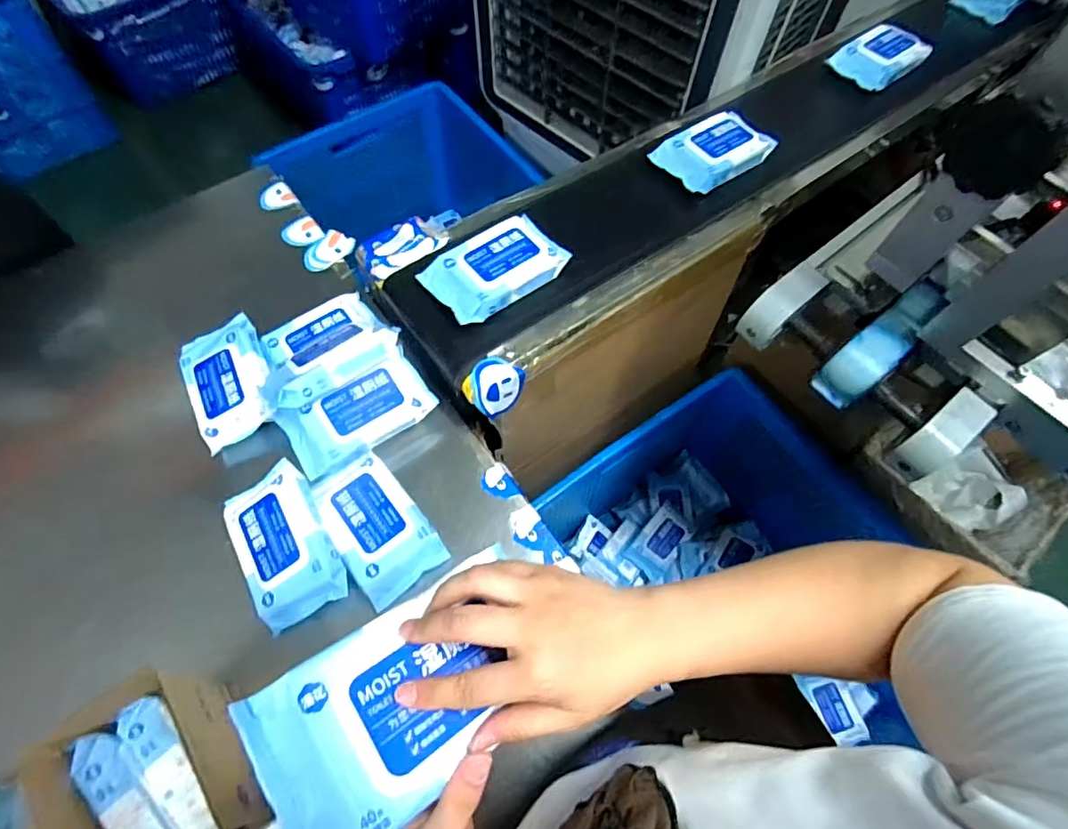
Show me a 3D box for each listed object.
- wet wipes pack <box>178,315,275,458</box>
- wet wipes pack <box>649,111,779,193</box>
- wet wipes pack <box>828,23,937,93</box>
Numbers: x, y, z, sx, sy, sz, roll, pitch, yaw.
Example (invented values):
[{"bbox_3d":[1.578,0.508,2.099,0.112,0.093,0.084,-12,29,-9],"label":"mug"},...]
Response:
[{"bbox_3d":[-0.422,-0.050,0.735,0.104,0.035,0.175,-24,67,-13],"label":"wet wipes pack"},{"bbox_3d":[0.286,-0.423,0.845,0.175,0.035,0.112,-32,69,-16],"label":"wet wipes pack"},{"bbox_3d":[0.631,-0.655,0.973,0.157,0.047,0.117,-37,71,-18],"label":"wet wipes pack"}]

